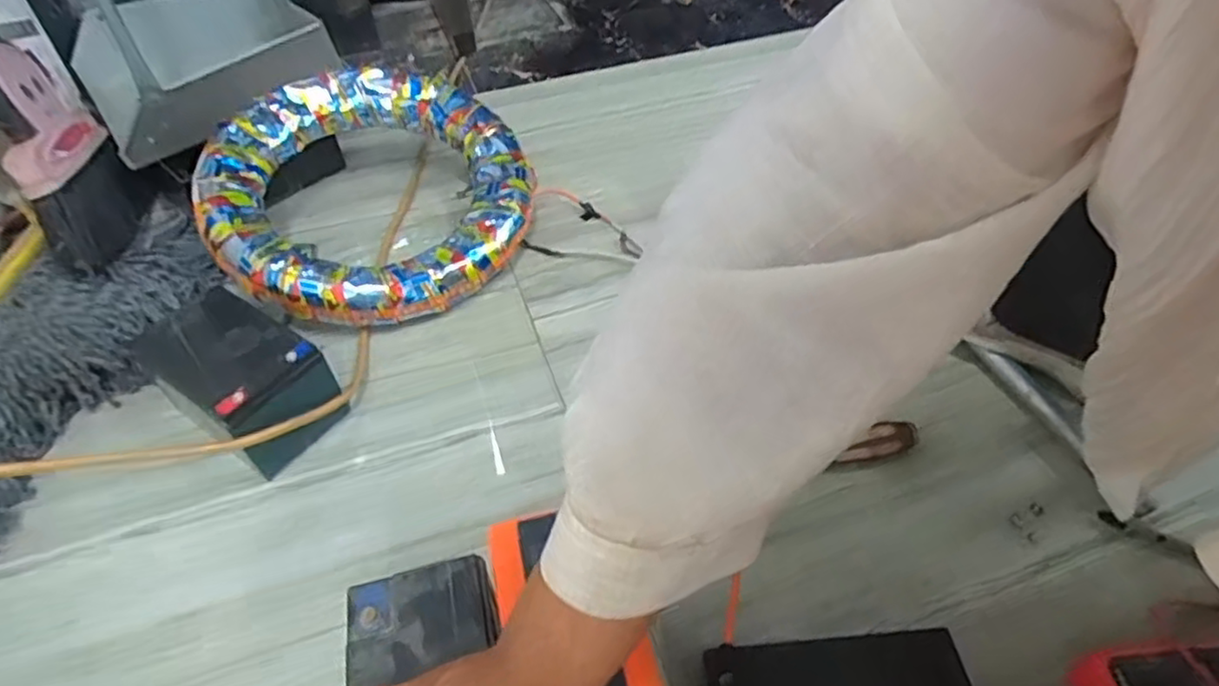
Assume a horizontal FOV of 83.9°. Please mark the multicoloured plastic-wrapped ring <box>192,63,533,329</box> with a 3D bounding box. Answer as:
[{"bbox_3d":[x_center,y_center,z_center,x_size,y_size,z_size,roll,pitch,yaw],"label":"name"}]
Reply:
[{"bbox_3d":[-0.285,-0.192,0.835,0.382,0.061,0.382,-11,61,-16],"label":"multicoloured plastic-wrapped ring"}]

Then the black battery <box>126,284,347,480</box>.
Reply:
[{"bbox_3d":[-0.355,0.037,0.666,0.160,0.110,0.102,27,54,24],"label":"black battery"}]

